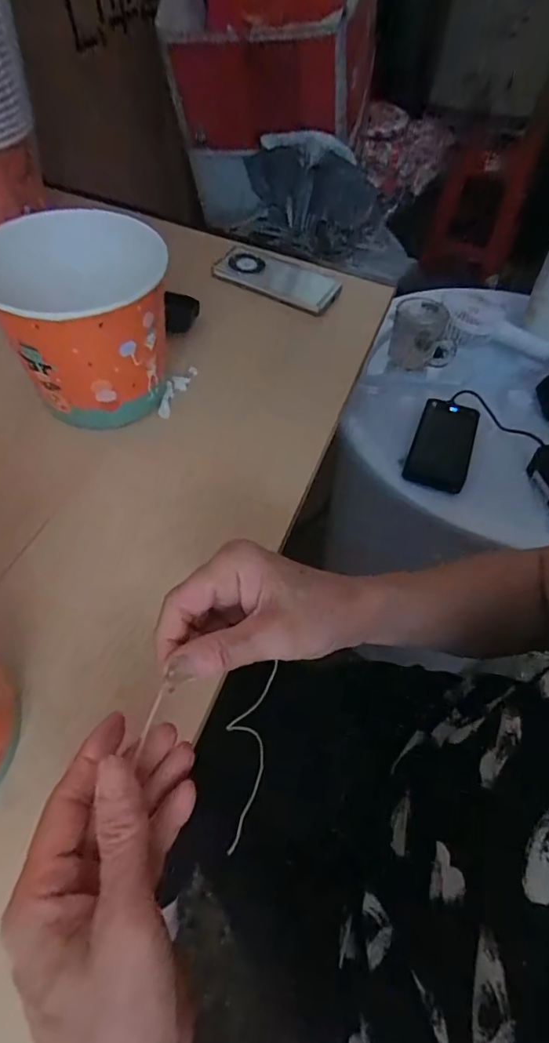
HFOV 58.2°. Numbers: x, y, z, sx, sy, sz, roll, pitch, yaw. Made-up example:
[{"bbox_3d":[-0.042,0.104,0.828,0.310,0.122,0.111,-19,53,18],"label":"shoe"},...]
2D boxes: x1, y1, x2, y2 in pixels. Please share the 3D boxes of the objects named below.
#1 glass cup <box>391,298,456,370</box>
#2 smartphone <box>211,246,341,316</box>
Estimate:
[{"bbox_3d":[0.226,-0.281,0.738,0.099,0.068,0.091,2,54,-3],"label":"glass cup"},{"bbox_3d":[0.005,-0.325,0.661,0.156,0.010,0.080,25,62,4],"label":"smartphone"}]

